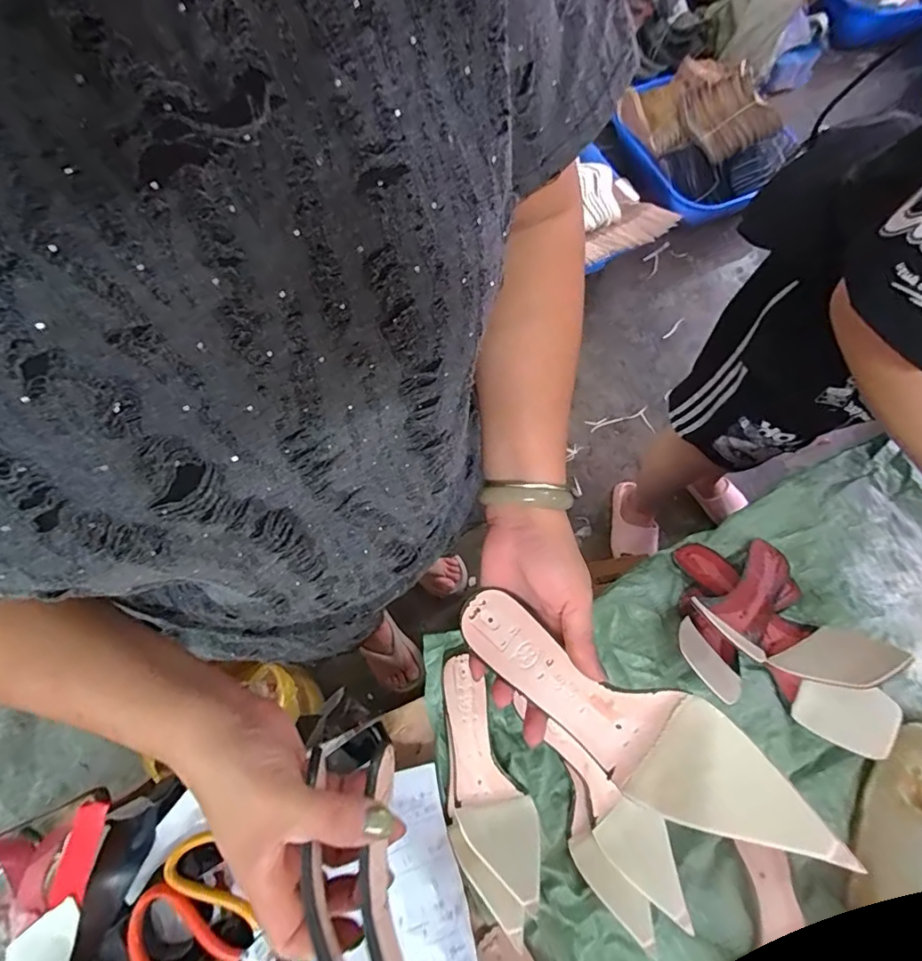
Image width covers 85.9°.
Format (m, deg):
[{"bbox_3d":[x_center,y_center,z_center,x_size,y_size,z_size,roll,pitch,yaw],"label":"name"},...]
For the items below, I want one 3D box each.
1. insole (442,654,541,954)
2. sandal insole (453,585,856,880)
[{"bbox_3d":[0.020,0.300,0.499,0.084,0.059,0.244,-15,49,-7],"label":"insole"},{"bbox_3d":[0.100,0.152,0.330,0.235,0.070,0.070,28,70,28],"label":"sandal insole"}]

